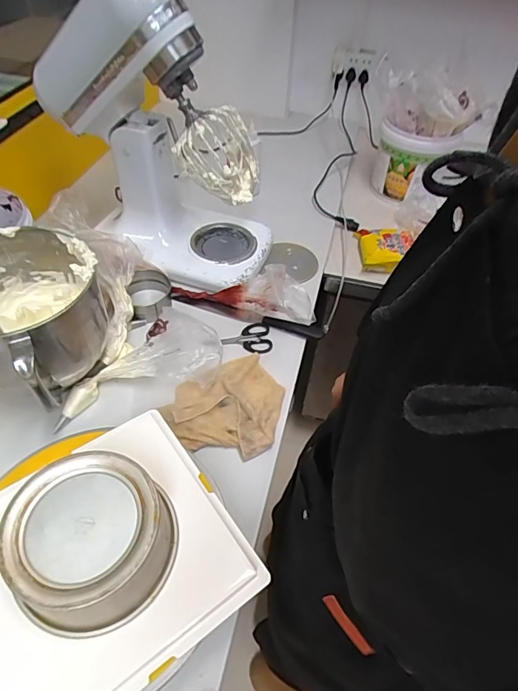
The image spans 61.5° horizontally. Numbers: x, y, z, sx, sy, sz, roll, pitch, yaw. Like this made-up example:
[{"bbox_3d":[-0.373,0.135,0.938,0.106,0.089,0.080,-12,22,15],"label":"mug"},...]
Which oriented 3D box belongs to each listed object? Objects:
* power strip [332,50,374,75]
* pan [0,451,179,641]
[{"bbox_3d":[0.308,-0.950,1.452,0.142,0.059,0.048,-10,51,-11],"label":"power strip"},{"bbox_3d":[-0.162,0.192,0.431,0.143,0.084,0.134,2,50,-2],"label":"pan"}]

